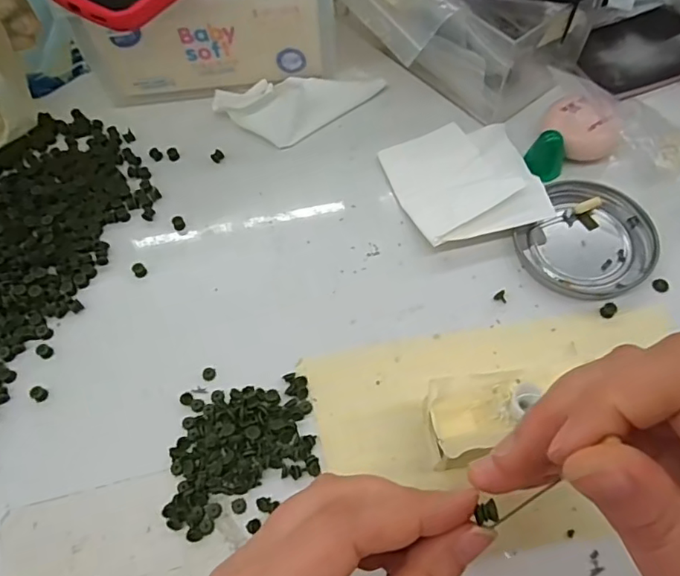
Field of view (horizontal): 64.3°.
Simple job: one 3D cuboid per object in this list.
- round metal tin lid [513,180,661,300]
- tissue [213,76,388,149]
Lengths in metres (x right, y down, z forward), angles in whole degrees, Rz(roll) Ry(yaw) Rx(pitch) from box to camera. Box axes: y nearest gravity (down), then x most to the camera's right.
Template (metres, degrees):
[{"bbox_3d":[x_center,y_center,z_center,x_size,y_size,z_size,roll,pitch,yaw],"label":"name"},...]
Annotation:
[{"bbox_3d":[0.147,-0.028,0.319,0.072,0.008,0.075,-1,62,3],"label":"round metal tin lid"},{"bbox_3d":[-0.027,-0.132,0.381,0.116,0.021,0.055,-16,62,-5],"label":"tissue"}]

